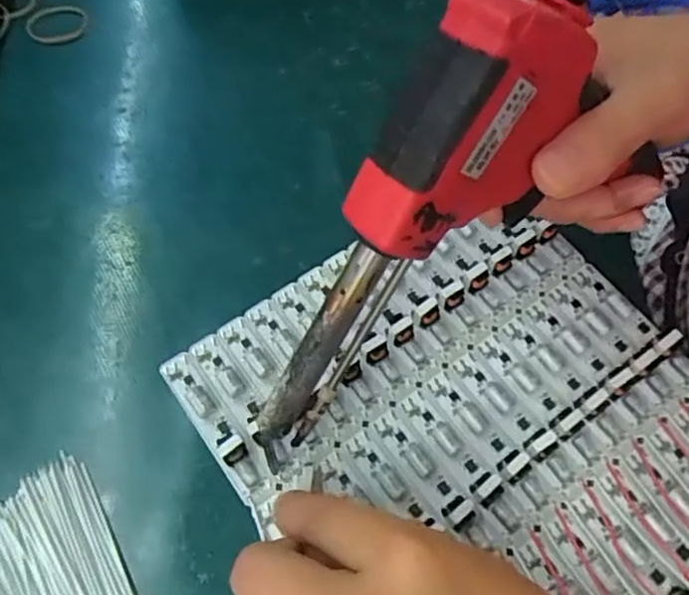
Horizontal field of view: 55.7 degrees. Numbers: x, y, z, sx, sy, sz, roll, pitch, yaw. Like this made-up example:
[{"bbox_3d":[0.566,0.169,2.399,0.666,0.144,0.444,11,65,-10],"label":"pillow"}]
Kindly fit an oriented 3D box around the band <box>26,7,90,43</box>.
[{"bbox_3d":[-0.168,-0.160,0.381,0.036,0.004,0.025,-6,64,-4],"label":"band"}]

